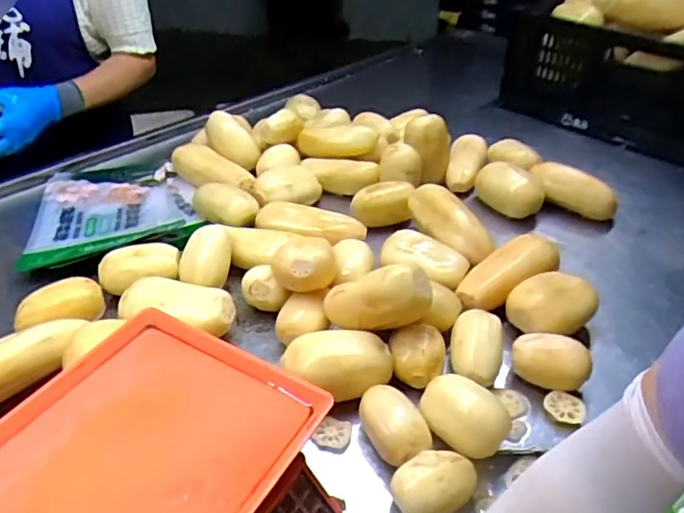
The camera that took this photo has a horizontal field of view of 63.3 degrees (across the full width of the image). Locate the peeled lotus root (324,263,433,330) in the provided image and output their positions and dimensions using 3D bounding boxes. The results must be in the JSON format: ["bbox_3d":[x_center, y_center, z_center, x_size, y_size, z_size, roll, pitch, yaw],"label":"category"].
[{"bbox_3d":[0.039,0.053,0.654,0.127,0.074,0.050,-22,0,18],"label":"peeled lotus root"}]

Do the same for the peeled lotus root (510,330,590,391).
[{"bbox_3d":[0.249,0.129,0.671,0.089,0.053,0.060,4,37,4],"label":"peeled lotus root"}]

